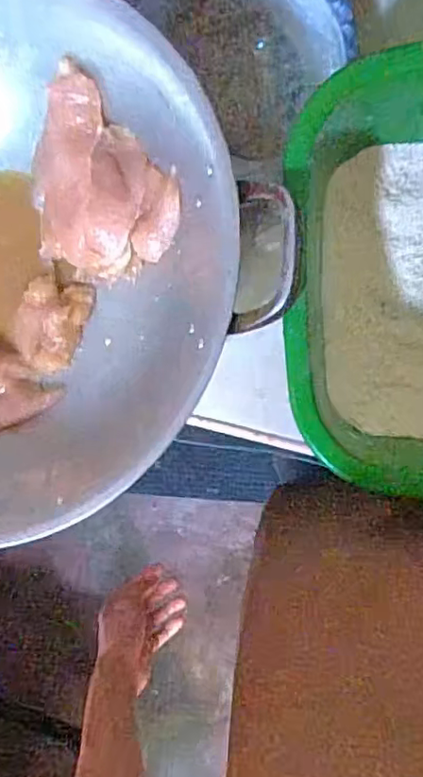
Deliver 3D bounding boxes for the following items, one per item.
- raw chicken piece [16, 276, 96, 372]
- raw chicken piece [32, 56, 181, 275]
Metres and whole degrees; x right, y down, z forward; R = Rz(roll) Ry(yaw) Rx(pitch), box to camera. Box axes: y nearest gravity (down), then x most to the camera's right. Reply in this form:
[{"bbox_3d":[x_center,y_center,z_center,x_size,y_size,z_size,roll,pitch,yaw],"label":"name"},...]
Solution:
[{"bbox_3d":[-0.147,-0.061,0.540,0.063,0.018,0.083,21,94,6],"label":"raw chicken piece"},{"bbox_3d":[-0.102,-0.169,0.507,0.157,0.042,0.125,43,96,4],"label":"raw chicken piece"}]

